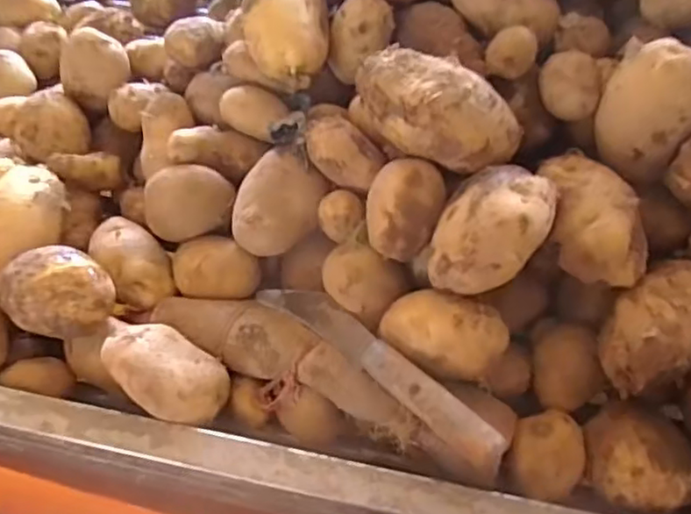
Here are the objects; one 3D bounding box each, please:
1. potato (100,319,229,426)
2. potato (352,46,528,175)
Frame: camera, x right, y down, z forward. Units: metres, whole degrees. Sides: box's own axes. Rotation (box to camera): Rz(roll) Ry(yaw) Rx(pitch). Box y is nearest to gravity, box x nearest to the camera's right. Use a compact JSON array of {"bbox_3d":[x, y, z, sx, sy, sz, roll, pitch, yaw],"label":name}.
[{"bbox_3d":[-0.128,0.083,0.433,0.088,0.047,0.052,38,27,5],"label":"potato"},{"bbox_3d":[0.062,-0.100,0.429,0.115,0.047,0.056,22,57,12],"label":"potato"}]

